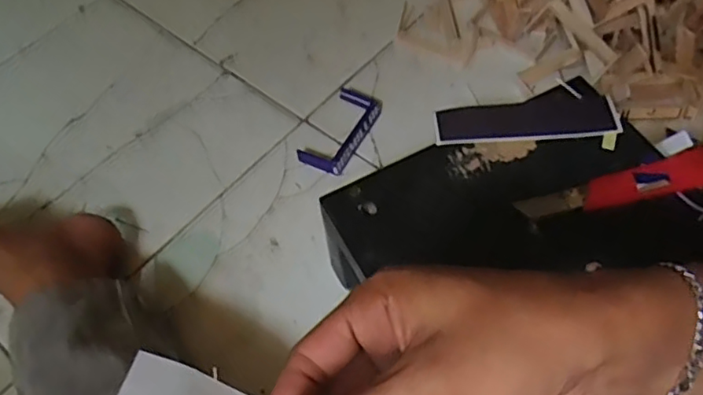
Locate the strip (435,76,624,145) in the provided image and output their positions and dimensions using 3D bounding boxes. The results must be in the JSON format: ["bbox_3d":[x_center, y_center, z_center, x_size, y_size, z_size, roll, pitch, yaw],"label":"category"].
[{"bbox_3d":[0.157,-0.079,0.547,0.158,0.009,0.066,-3,57,3],"label":"strip"}]

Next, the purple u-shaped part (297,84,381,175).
[{"bbox_3d":[-0.011,-0.079,0.702,0.053,0.017,0.118,25,63,19],"label":"purple u-shaped part"}]

